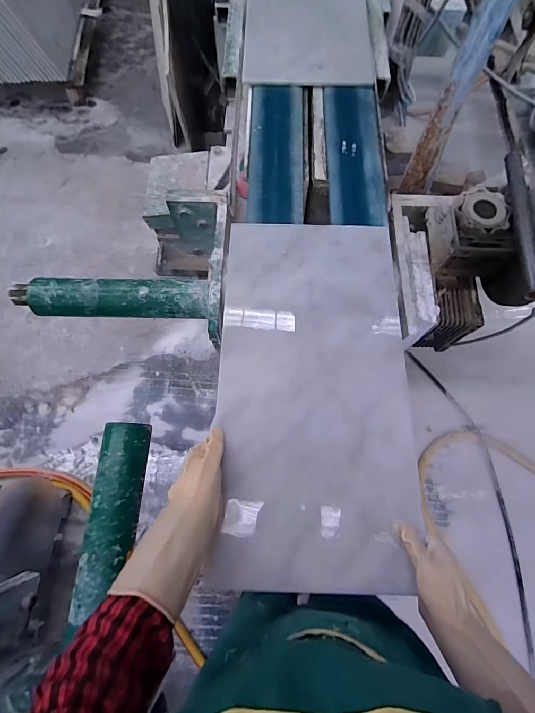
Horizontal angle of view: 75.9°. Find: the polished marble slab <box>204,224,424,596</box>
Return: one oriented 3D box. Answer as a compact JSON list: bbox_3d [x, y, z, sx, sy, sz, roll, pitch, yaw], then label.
[{"bbox_3d":[0.072,0.034,0.555,0.291,0.024,0.581,1,69,1],"label":"polished marble slab"}]

